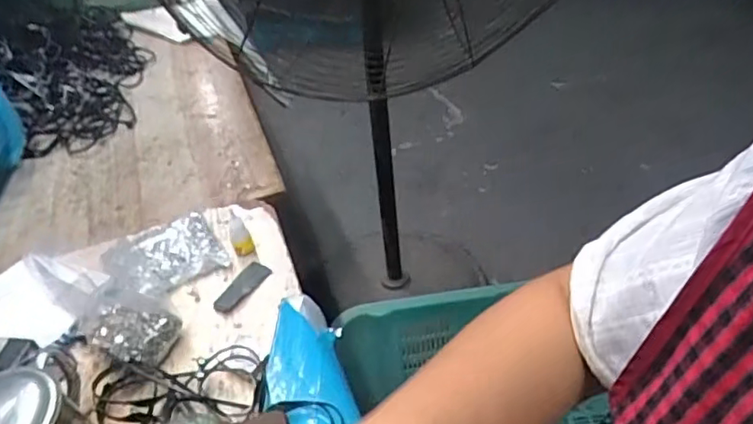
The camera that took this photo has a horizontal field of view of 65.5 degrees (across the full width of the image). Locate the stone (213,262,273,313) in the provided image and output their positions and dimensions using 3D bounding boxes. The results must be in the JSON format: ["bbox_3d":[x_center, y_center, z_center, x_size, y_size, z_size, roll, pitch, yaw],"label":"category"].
[{"bbox_3d":[-0.160,0.089,0.708,0.038,0.008,0.096,12,44,20],"label":"stone"}]

